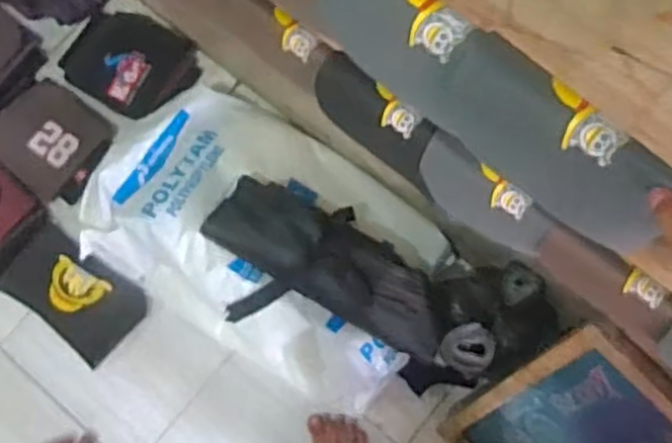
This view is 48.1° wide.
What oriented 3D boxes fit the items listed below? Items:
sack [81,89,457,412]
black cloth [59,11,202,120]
[{"bbox_3d":[-0.148,0.032,1.602,0.747,0.152,0.460,30,79,6],"label":"sack"},{"bbox_3d":[-0.473,-0.368,1.732,0.288,0.059,0.232,31,79,6],"label":"black cloth"}]

